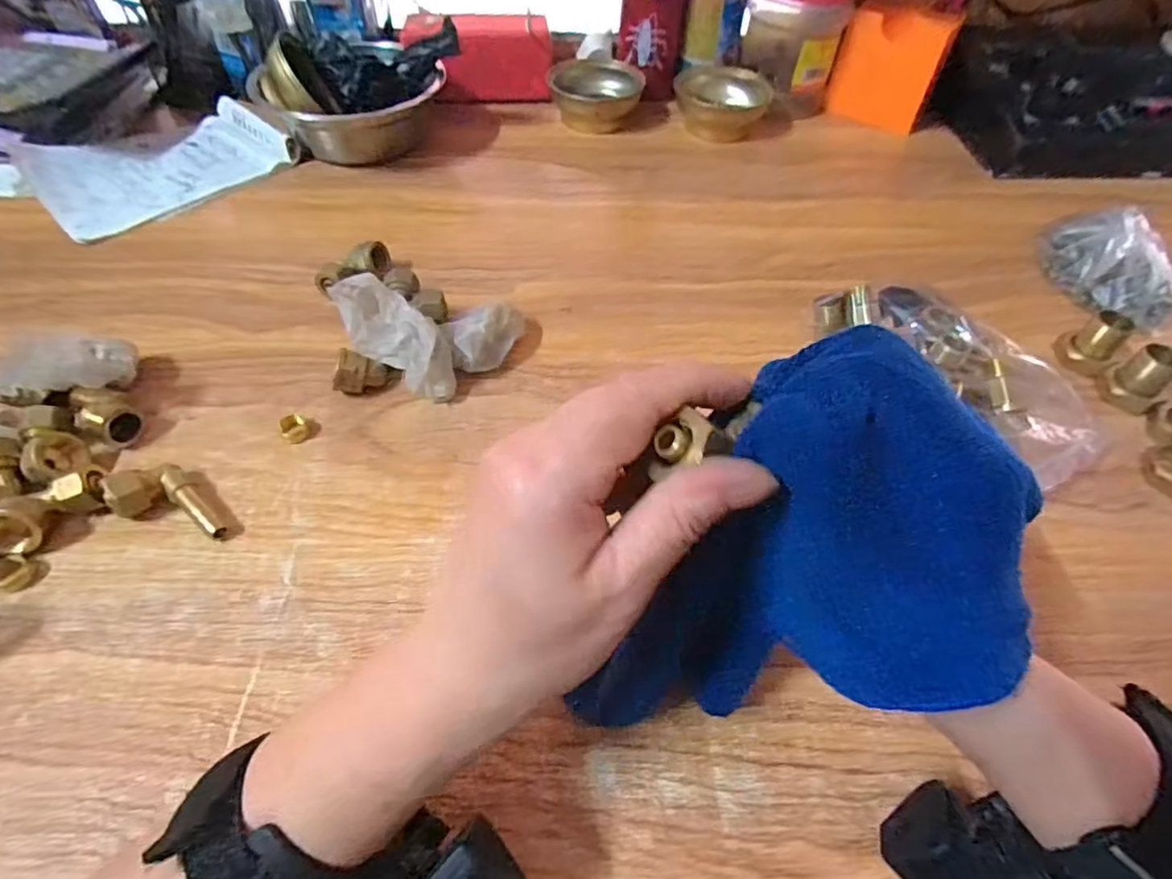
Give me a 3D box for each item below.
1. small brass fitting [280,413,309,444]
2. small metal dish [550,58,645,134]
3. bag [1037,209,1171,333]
[{"bbox_3d":[-0.176,-0.007,0.370,0.015,0.007,0.020,-22,55,-19],"label":"small brass fitting"},{"bbox_3d":[0.009,-0.354,0.639,0.093,0.047,0.085,1,51,-1],"label":"small metal dish"},{"bbox_3d":[0.399,-0.132,0.467,0.058,0.052,0.101,-2,51,-4],"label":"bag"}]

